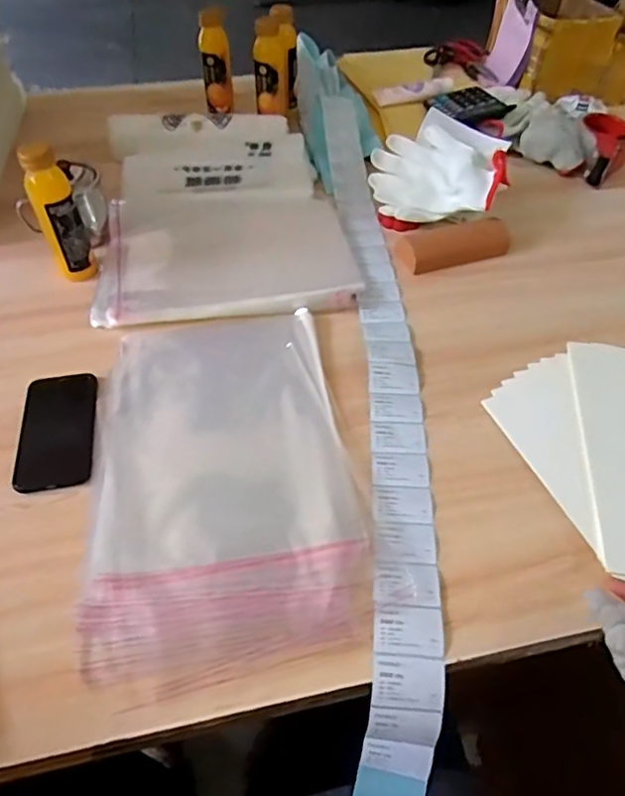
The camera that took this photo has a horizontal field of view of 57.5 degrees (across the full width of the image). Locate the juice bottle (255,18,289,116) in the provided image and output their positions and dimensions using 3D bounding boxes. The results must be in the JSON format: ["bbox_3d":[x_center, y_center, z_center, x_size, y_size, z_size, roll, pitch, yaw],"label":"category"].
[{"bbox_3d":[-0.074,-0.573,0.984,0.054,0.126,0.046,0,51,-1],"label":"juice bottle"}]

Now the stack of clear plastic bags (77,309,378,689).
[{"bbox_3d":[-0.090,0.069,0.586,0.253,0.026,0.395,-6,51,-6],"label":"stack of clear plastic bags"}]

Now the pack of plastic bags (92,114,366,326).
[{"bbox_3d":[-0.117,-0.293,0.837,0.372,0.068,0.441,-4,51,-4],"label":"pack of plastic bags"}]

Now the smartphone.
[{"bbox_3d":[-0.279,0.033,0.624,0.075,0.012,0.148,-7,52,-6],"label":"smartphone"}]

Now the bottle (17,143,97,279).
[{"bbox_3d":[-0.327,-0.242,0.724,0.053,0.154,0.064,-20,54,-16],"label":"bottle"}]

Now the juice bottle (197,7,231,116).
[{"bbox_3d":[-0.172,-0.592,1.009,0.048,0.160,0.054,-4,51,-4],"label":"juice bottle"}]

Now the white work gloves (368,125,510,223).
[{"bbox_3d":[0.182,-0.328,0.852,0.193,0.090,0.112,11,52,8],"label":"white work gloves"}]

